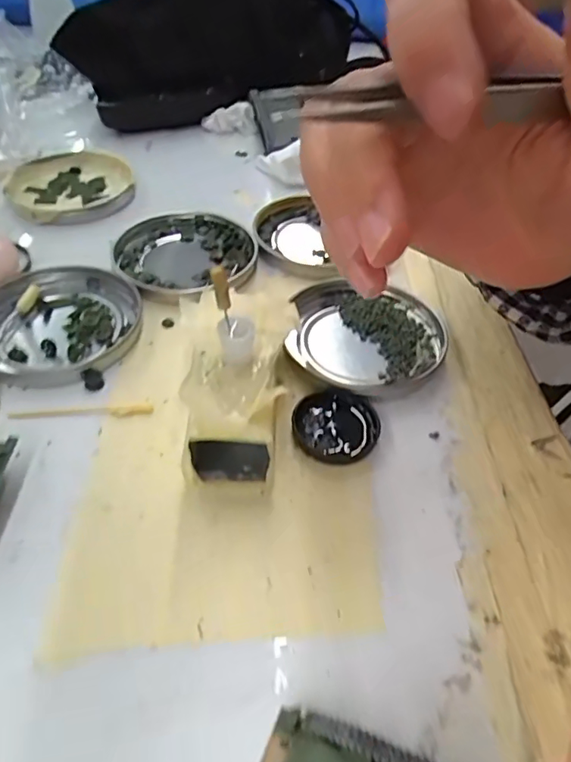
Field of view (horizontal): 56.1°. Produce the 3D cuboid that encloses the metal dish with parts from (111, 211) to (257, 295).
[{"bbox_3d":[-0.056,-0.072,0.303,0.074,0.009,0.074,1,47,-1],"label":"metal dish with parts"}]

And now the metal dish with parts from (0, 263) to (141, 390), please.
[{"bbox_3d":[-0.109,-0.030,0.261,0.075,0.009,0.077,1,47,-1],"label":"metal dish with parts"}]

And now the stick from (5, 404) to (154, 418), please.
[{"bbox_3d":[-0.086,0.012,0.226,0.058,0.004,0.007,-3,47,-4],"label":"stick"}]

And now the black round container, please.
[{"bbox_3d":[0.022,0.018,0.224,0.035,0.006,0.033,1,47,-1],"label":"black round container"}]

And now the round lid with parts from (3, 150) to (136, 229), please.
[{"bbox_3d":[-0.141,-0.130,0.352,0.076,0.009,0.080,-15,49,-15],"label":"round lid with parts"}]

